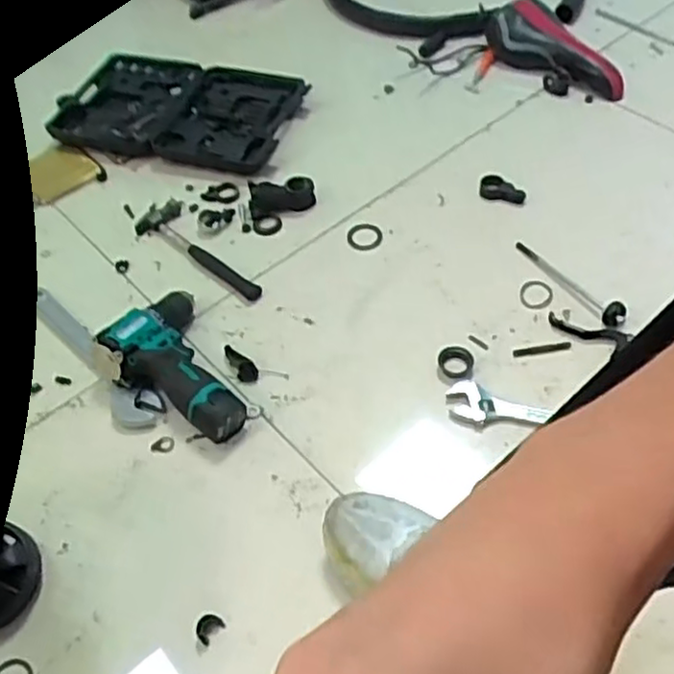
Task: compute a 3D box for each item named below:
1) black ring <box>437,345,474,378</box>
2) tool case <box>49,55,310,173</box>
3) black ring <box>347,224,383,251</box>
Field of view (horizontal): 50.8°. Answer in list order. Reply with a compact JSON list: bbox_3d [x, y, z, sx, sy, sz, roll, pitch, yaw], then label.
[{"bbox_3d":[0.144,0.027,0.859,0.040,0.014,0.048,24,58,21],"label":"black ring"},{"bbox_3d":[-0.255,-0.374,1.148,0.381,0.060,0.242,12,54,13],"label":"tool case"},{"bbox_3d":[0.039,-0.141,0.999,0.050,0.007,0.047,-2,52,3],"label":"black ring"}]

